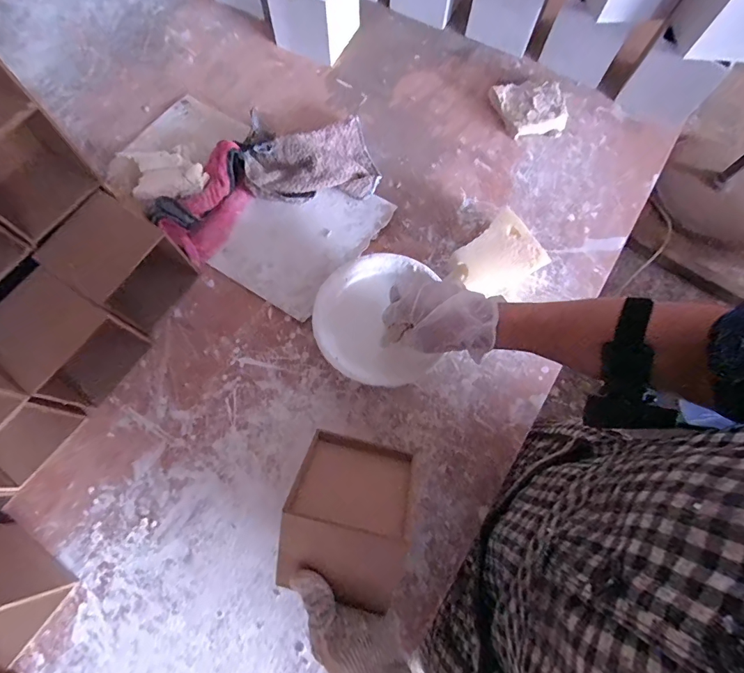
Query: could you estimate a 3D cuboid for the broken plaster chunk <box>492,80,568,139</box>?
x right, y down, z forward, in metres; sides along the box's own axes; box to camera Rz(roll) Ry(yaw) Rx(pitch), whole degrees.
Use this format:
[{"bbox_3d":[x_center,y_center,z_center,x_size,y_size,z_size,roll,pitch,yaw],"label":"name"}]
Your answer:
[{"bbox_3d":[0.257,-0.368,0.666,0.100,0.033,0.092,-4,72,-2],"label":"broken plaster chunk"}]

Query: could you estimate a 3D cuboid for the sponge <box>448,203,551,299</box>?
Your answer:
[{"bbox_3d":[0.174,-0.111,0.562,0.111,0.029,0.091,-37,82,-4],"label":"sponge"}]

